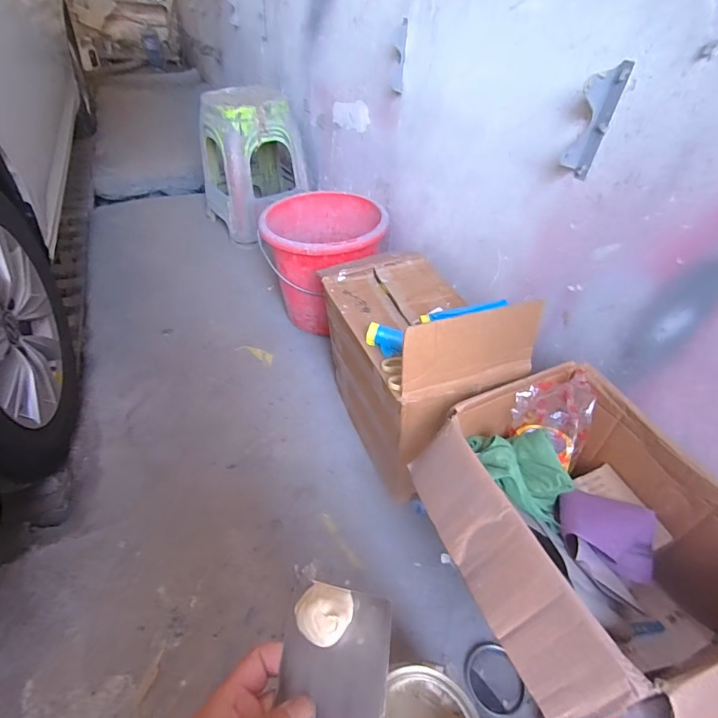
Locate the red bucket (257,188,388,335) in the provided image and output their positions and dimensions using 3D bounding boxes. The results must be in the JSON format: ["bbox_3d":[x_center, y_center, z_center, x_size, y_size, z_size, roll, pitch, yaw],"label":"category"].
[{"bbox_3d":[-0.115,-0.307,1.349,0.344,0.311,0.374,4,41,-3],"label":"red bucket"}]

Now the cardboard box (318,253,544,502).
[{"bbox_3d":[0.096,-0.009,0.945,0.249,0.460,0.443,-13,44,-21],"label":"cardboard box"}]

